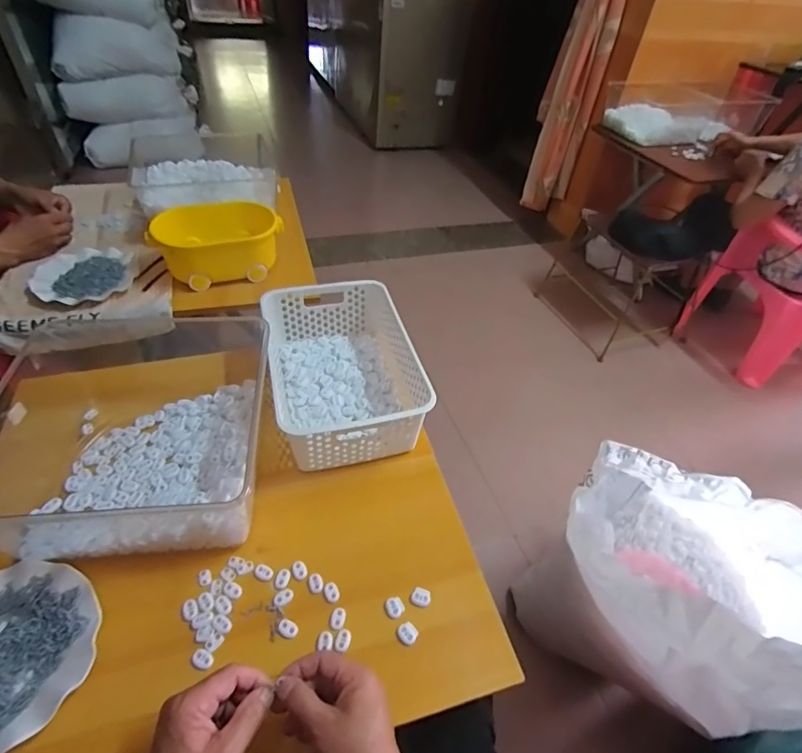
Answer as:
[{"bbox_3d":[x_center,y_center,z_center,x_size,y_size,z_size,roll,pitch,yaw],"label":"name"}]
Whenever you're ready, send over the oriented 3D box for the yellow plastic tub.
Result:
[{"bbox_3d":[-0.368,-0.273,0.959,0.253,0.105,0.131,-17,50,-22],"label":"yellow plastic tub"}]

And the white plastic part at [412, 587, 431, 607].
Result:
[{"bbox_3d":[0.025,0.257,0.548,0.021,0.004,0.020,21,47,14],"label":"white plastic part"}]

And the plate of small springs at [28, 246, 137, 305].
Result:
[{"bbox_3d":[-0.625,-0.197,0.922,0.166,0.026,0.167,4,45,-4],"label":"plate of small springs"}]

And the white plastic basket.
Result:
[{"bbox_3d":[-0.084,-0.008,0.728,0.213,0.118,0.302,-8,47,-15],"label":"white plastic basket"}]

